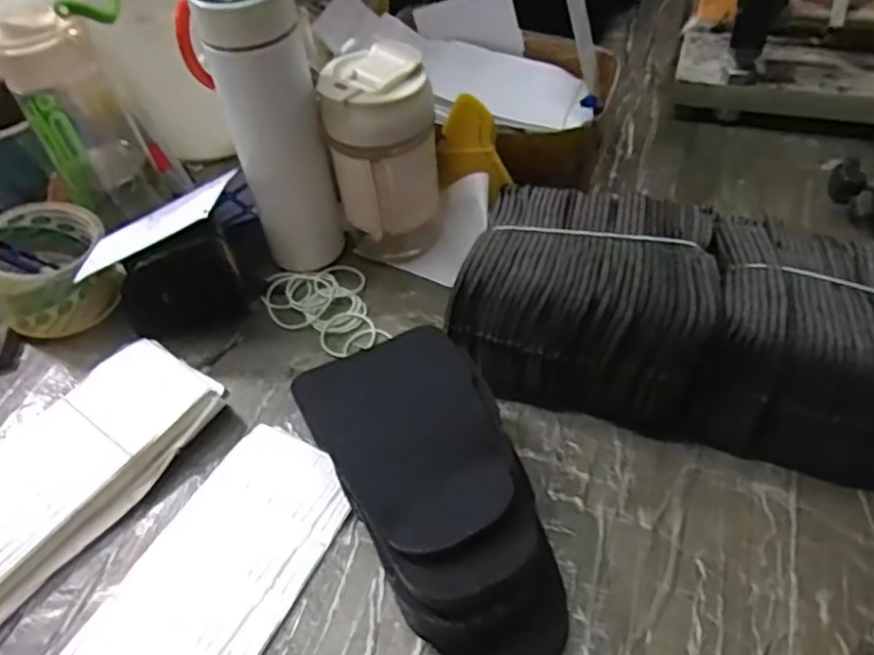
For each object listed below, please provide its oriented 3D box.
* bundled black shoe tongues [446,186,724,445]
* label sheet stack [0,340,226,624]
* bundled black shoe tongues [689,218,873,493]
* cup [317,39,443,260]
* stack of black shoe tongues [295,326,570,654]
[{"bbox_3d":[0.105,-0.024,0.465,0.155,0.098,0.140,15,54,18],"label":"bundled black shoe tongues"},{"bbox_3d":[-0.269,0.108,0.446,0.116,0.024,0.257,29,59,26],"label":"label sheet stack"},{"bbox_3d":[0.231,0.006,0.431,0.118,0.096,0.137,10,53,14],"label":"bundled black shoe tongues"},{"bbox_3d":[-0.040,-0.127,0.533,0.080,0.153,0.074,-3,50,4],"label":"cup"},{"bbox_3d":[-0.001,0.100,0.395,0.102,0.076,0.192,-21,52,-11],"label":"stack of black shoe tongues"}]

